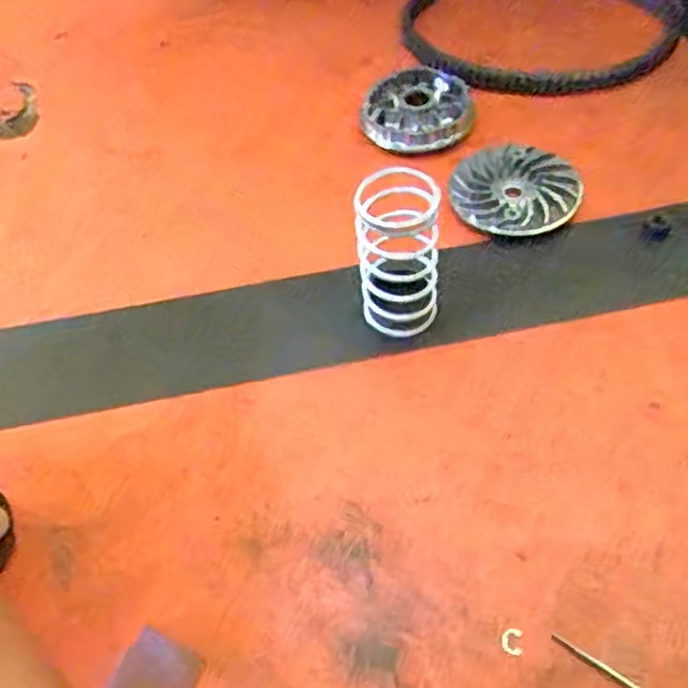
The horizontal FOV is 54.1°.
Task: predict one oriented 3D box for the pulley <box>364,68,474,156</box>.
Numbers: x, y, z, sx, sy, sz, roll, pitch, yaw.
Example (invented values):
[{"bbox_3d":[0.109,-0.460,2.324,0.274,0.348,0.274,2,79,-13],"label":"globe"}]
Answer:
[{"bbox_3d":[0.072,-0.230,0.662,0.102,0.031,0.102,-1,55,5],"label":"pulley"}]

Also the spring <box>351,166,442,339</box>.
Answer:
[{"bbox_3d":[0.040,-0.065,0.497,0.059,0.125,0.050,-2,55,4],"label":"spring"}]

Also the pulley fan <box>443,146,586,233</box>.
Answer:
[{"bbox_3d":[0.150,-0.136,0.599,0.109,0.026,0.094,29,62,23],"label":"pulley fan"}]

